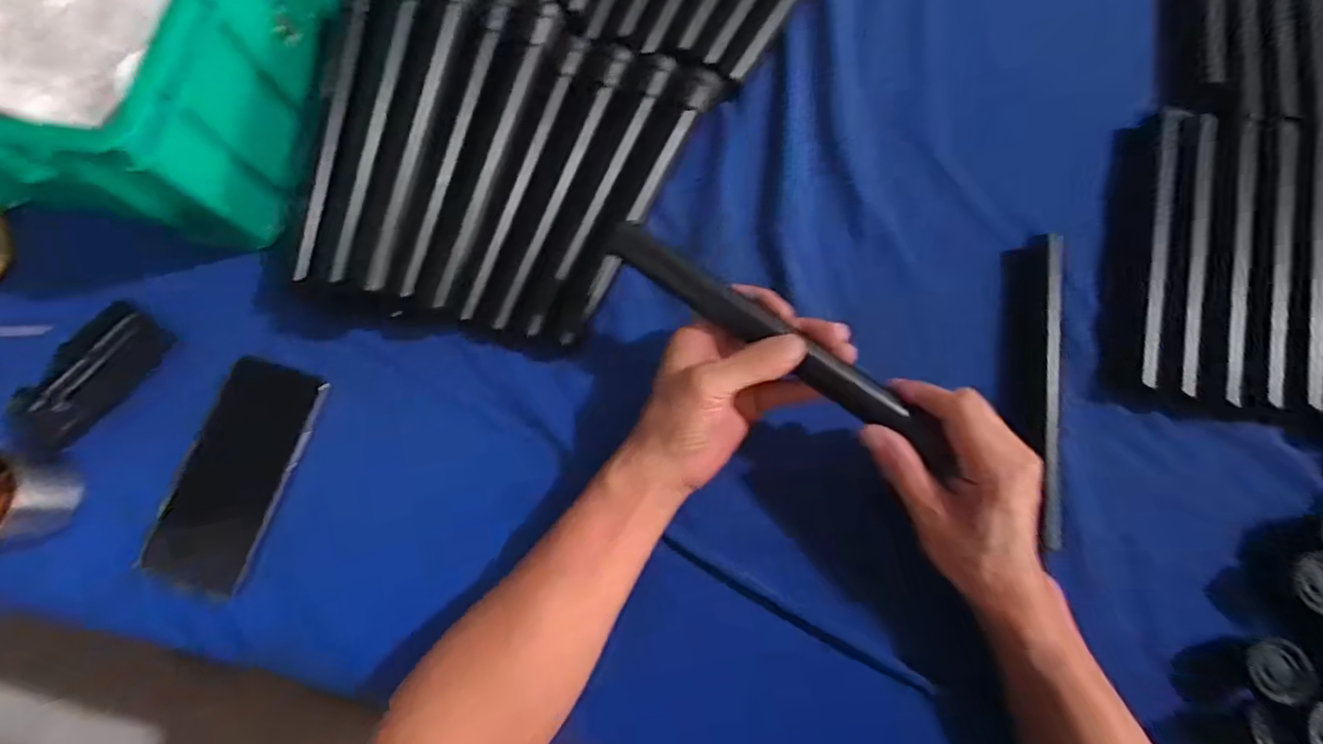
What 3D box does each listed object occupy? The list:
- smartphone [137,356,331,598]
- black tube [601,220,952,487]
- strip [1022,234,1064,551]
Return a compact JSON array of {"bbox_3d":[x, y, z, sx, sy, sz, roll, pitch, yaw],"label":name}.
[{"bbox_3d":[-0.303,0.070,0.436,0.075,0.014,0.158,17,77,6],"label":"smartphone"},{"bbox_3d":[0.071,-0.020,0.381,0.243,0.018,0.023,35,79,11],"label":"black tube"},{"bbox_3d":[0.266,0.007,0.426,0.022,0.013,0.217,7,77,4],"label":"strip"}]

